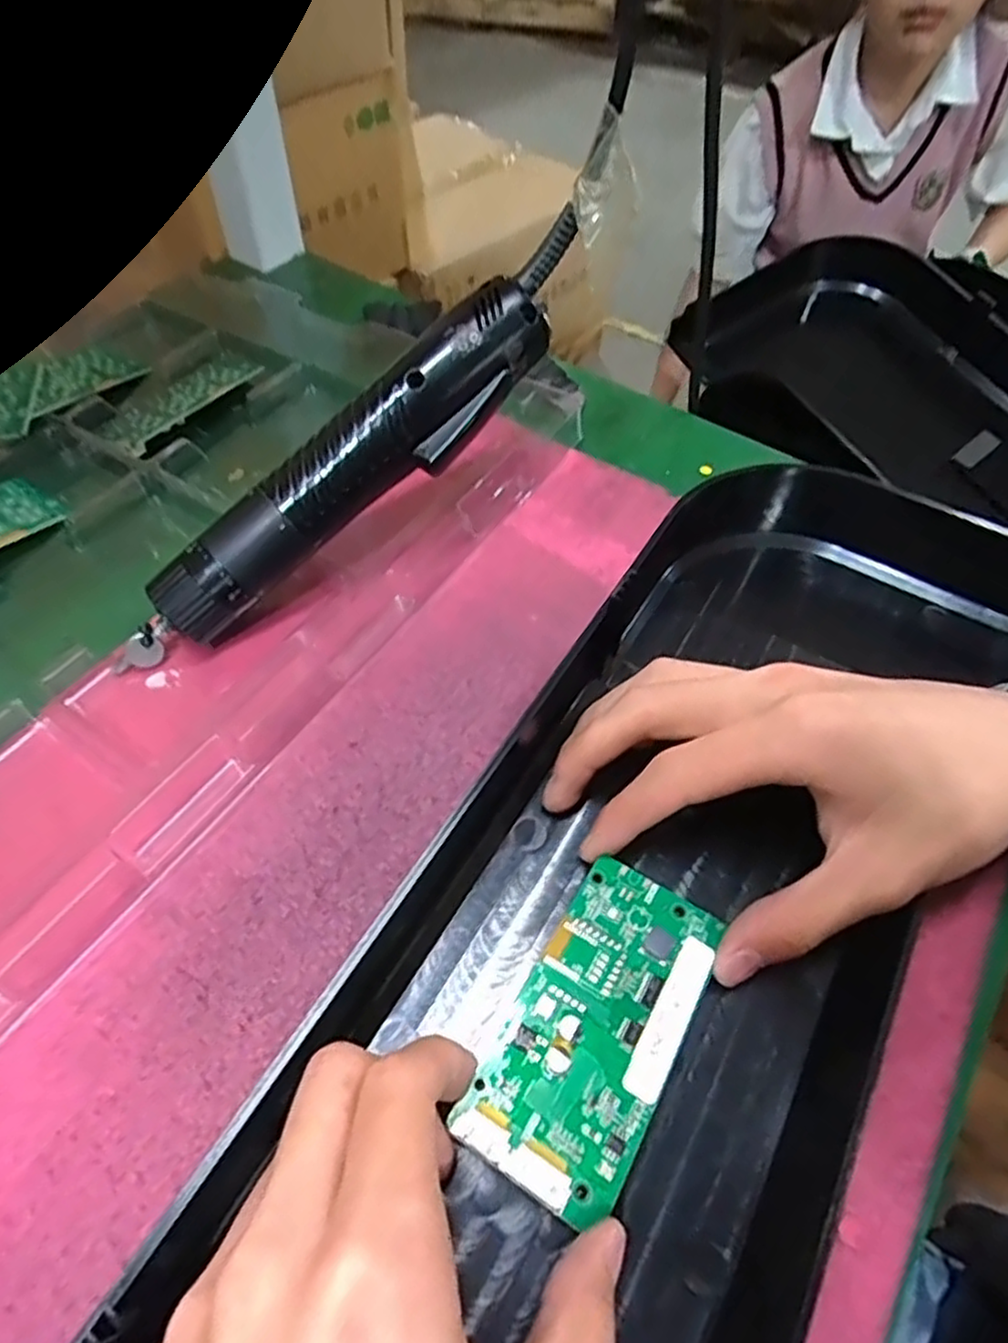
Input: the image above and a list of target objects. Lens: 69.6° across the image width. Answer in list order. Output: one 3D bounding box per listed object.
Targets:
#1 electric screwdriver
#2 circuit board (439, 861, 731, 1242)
[{"bbox_3d":[-0.056,-0.088,0.296,0.240,0.032,0.032,-42,64,-1],"label":"electric screwdriver"},{"bbox_3d":[0.029,0.103,0.215,0.048,0.008,0.093,29,58,17],"label":"circuit board"}]

